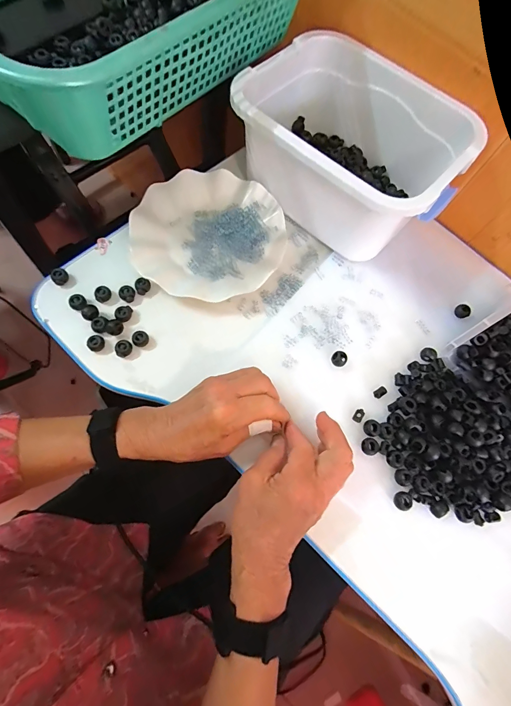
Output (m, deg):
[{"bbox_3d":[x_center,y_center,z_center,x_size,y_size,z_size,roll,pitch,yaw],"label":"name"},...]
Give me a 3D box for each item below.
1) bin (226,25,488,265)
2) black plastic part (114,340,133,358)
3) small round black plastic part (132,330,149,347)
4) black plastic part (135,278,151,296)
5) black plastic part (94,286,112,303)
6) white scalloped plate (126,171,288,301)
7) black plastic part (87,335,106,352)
[{"bbox_3d":[0.112,-0.249,0.424,0.260,0.110,0.189,39,73,7],"label":"bin"},{"bbox_3d":[-0.142,-0.004,0.379,0.019,0.015,0.015,-41,81,-18],"label":"black plastic part"},{"bbox_3d":[-0.126,-0.015,0.385,0.013,0.016,0.016,20,70,0],"label":"small round black plastic part"},{"bbox_3d":[-0.130,-0.077,0.406,0.017,0.012,0.016,-21,75,-14],"label":"black plastic part"},{"bbox_3d":[-0.173,-0.067,0.397,0.017,0.012,0.018,1,72,-2],"label":"black plastic part"},{"bbox_3d":[-0.056,-0.145,0.428,0.176,0.019,0.176,2,71,-7],"label":"white scalloped plate"},{"bbox_3d":[-0.172,-0.010,0.378,0.015,0.015,0.016,-8,72,-10],"label":"black plastic part"}]

